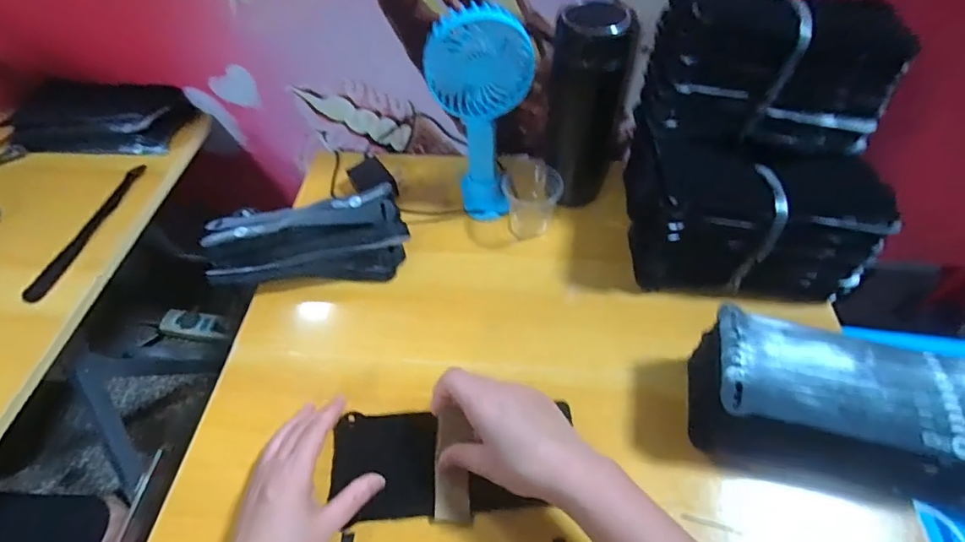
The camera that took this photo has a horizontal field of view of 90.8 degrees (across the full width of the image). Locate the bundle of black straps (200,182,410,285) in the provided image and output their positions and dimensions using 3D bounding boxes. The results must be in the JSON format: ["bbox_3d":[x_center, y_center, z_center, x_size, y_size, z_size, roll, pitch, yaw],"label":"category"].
[{"bbox_3d":[-0.183,-0.035,0.497,0.199,0.062,0.077,-5,53,-2],"label":"bundle of black straps"}]

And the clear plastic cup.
[{"bbox_3d":[0.056,-0.083,0.540,0.057,0.060,0.065,-9,53,-5],"label":"clear plastic cup"}]

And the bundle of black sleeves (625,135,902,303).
[{"bbox_3d":[0.263,-0.051,0.478,0.208,0.100,0.125,3,53,4],"label":"bundle of black sleeves"}]

